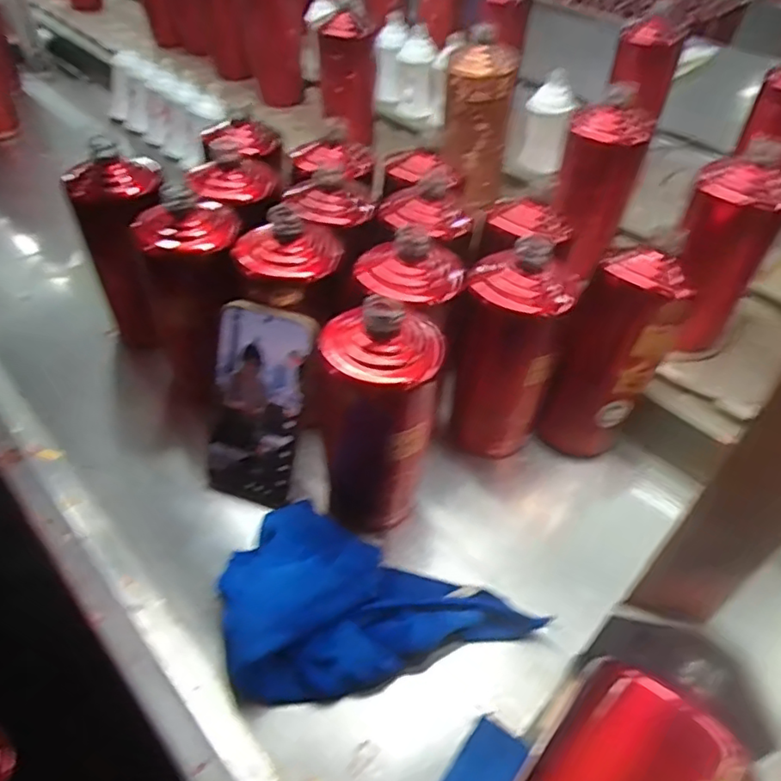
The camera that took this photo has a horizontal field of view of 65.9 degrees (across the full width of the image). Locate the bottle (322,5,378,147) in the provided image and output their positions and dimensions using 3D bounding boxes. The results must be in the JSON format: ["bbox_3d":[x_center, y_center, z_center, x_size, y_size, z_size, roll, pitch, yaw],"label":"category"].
[{"bbox_3d":[-0.056,-0.418,0.815,0.075,0.159,0.066,-2,47,-1],"label":"bottle"}]

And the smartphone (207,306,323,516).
[{"bbox_3d":[-0.107,0.015,0.479,0.073,0.164,0.007,14,19,2],"label":"smartphone"}]

